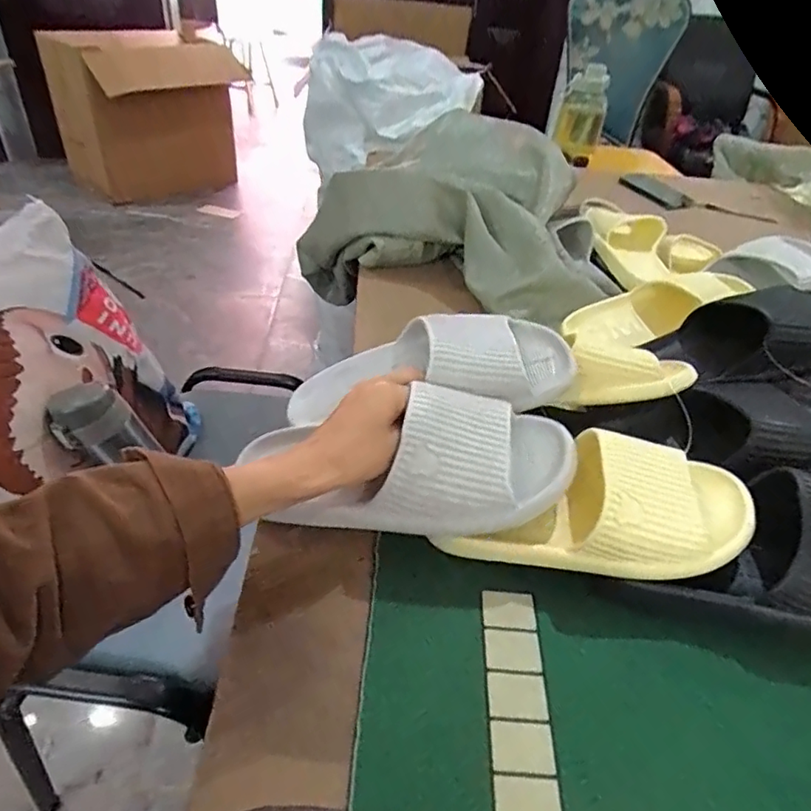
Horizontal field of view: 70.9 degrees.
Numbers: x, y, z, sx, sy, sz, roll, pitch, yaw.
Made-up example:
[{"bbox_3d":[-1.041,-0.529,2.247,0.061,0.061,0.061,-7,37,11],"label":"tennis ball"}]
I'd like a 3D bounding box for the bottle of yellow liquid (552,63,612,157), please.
[{"bbox_3d":[0.417,-0.695,1.344,0.105,0.179,0.080,13,39,9],"label":"bottle of yellow liquid"}]

